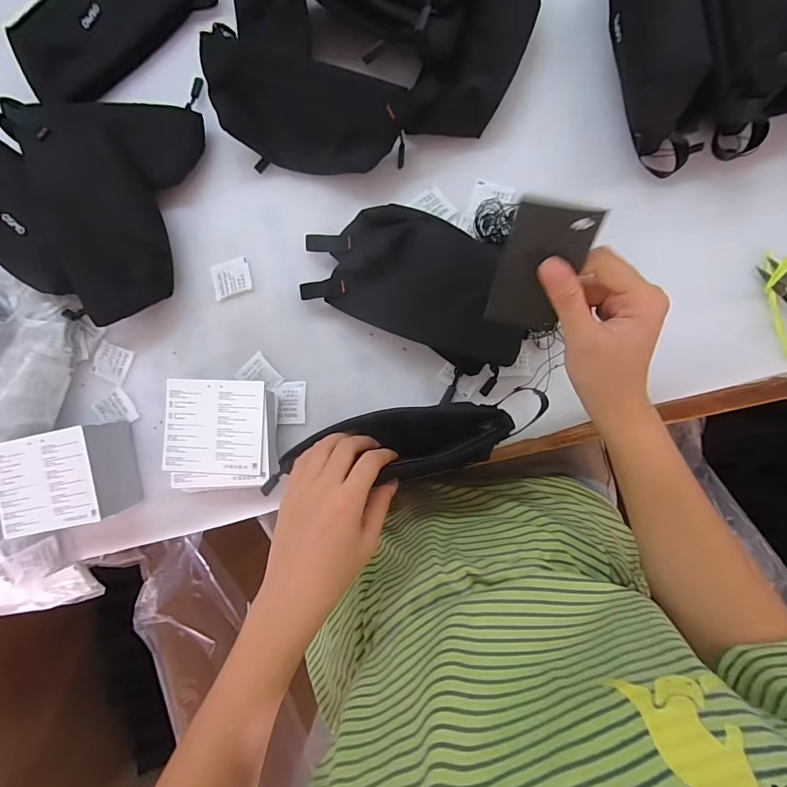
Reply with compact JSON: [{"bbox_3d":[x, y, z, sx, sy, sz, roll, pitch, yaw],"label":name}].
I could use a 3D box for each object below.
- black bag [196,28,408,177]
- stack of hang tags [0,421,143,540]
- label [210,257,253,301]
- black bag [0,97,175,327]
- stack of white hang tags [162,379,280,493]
[{"bbox_3d":[-0.086,-0.266,0.402,0.192,0.067,0.084,21,90,6],"label":"black bag"},{"bbox_3d":[-0.320,0.083,0.408,0.106,0.062,0.091,-12,87,5],"label":"stack of hang tags"},{"bbox_3d":[-0.170,-0.122,0.433,0.042,0.004,0.037,-15,87,5],"label":"label"},{"bbox_3d":[-0.297,-0.192,0.414,0.096,0.040,0.230,-21,97,-21],"label":"black bag"},{"bbox_3d":[-0.168,0.040,0.410,0.107,0.032,0.105,-4,88,5],"label":"stack of white hang tags"}]

